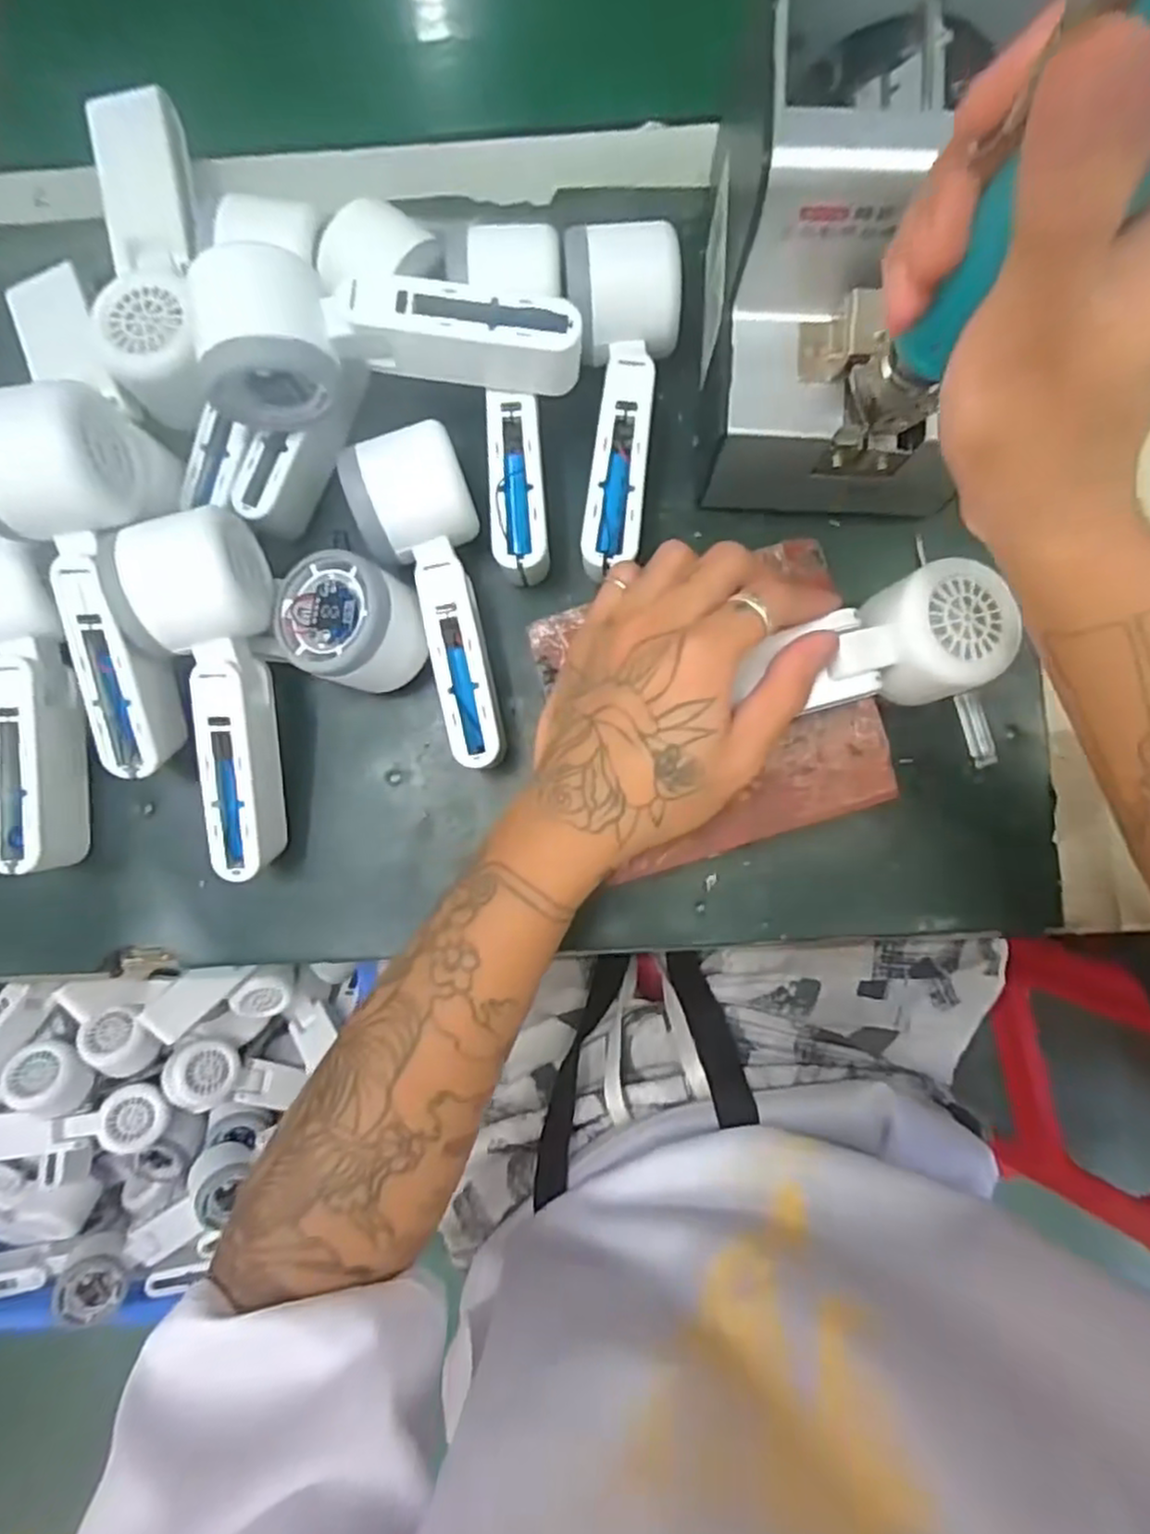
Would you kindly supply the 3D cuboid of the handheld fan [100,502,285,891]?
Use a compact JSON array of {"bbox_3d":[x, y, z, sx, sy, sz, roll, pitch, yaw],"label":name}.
[{"bbox_3d":[-0.167,-0.032,0.340,0.051,0.057,0.165,1,106,11],"label":"handheld fan"}]

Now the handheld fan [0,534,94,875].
[{"bbox_3d":[-0.269,-0.032,0.355,0.044,0.054,0.166,-11,86,1],"label":"handheld fan"}]

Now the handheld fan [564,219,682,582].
[{"bbox_3d":[0.027,-0.173,0.350,0.052,0.049,0.155,-4,86,1],"label":"handheld fan"}]

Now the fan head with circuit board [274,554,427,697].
[{"bbox_3d":[-0.107,-0.068,0.346,0.065,0.049,0.058,9,86,2],"label":"fan head with circuit board"}]

